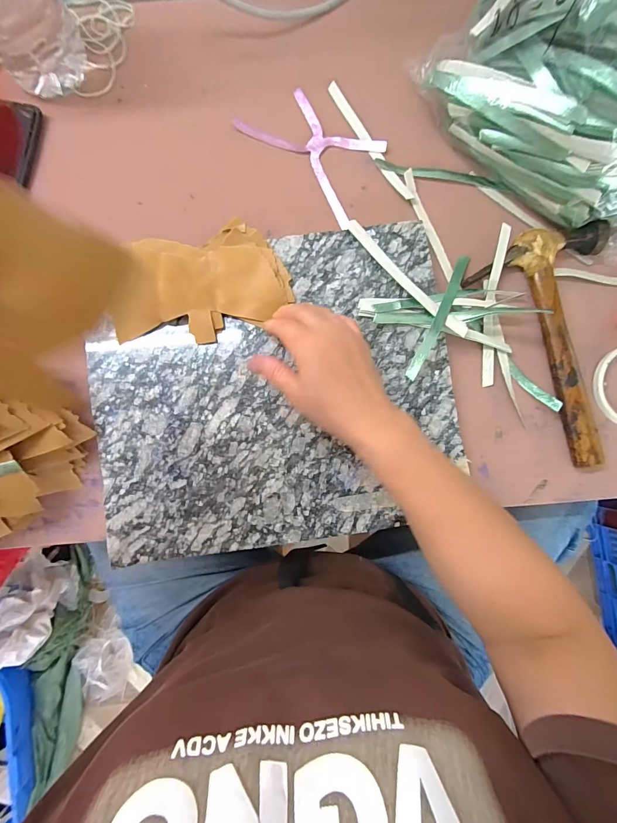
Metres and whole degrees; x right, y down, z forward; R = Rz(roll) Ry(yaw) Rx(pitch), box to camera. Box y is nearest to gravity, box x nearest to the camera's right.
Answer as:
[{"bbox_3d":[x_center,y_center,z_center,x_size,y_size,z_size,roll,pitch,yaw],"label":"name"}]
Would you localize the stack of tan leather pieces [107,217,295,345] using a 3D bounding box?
[{"bbox_3d":[-0.107,-0.122,0.344,0.167,0.030,0.099,-21,85,-2],"label":"stack of tan leather pieces"}]

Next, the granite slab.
[{"bbox_3d":[-0.033,-0.021,0.354,0.352,0.022,0.290,-10,84,-1],"label":"granite slab"}]

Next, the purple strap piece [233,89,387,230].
[{"bbox_3d":[0.011,-0.282,0.383,0.166,0.007,0.094,44,86,4],"label":"purple strap piece"}]

